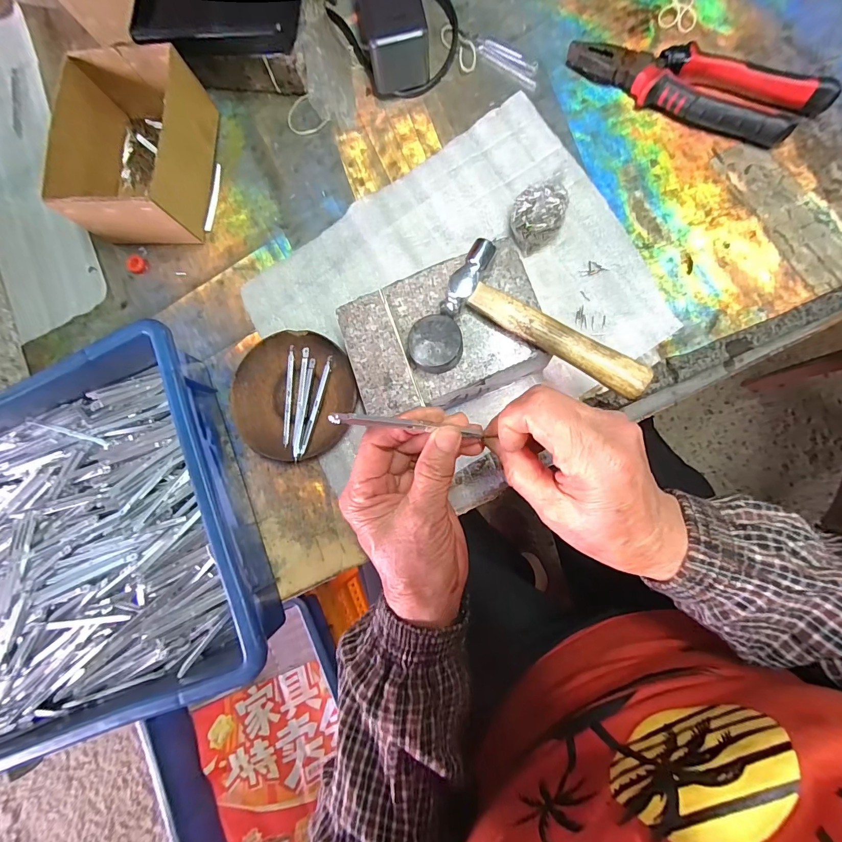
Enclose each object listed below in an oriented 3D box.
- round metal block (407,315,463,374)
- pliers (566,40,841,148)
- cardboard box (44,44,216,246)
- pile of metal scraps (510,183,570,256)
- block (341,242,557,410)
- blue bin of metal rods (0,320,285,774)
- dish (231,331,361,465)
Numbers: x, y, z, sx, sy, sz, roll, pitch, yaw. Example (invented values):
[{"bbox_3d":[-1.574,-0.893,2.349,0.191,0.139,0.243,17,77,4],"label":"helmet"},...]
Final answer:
[{"bbox_3d":[0.011,-0.054,0.290,0.037,0.022,0.038,-1,83,7],"label":"round metal block"},{"bbox_3d":[0.236,-0.297,0.355,0.214,0.025,0.050,26,87,9],"label":"pliers"},{"bbox_3d":[-0.274,-0.264,0.389,0.117,0.066,0.167,0,83,7],"label":"cardboard box"},{"bbox_3d":[0.101,-0.181,0.353,0.051,0.025,0.044,-38,80,1],"label":"pile of metal scraps"},{"bbox_3d":[0.020,-0.063,0.329,0.147,0.061,0.105,-20,81,4],"label":"block"},{"bbox_3d":[-0.342,0.125,0.345,0.405,0.076,0.275,-21,81,4],"label":"blue bin of metal rods"},{"bbox_3d":[-0.116,-0.022,0.367,0.111,0.017,0.111,-1,83,7],"label":"dish"}]

